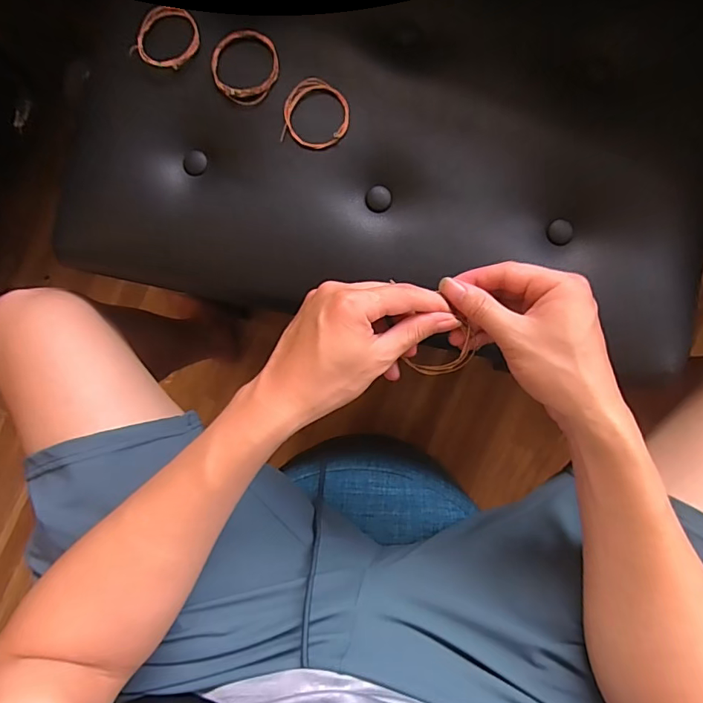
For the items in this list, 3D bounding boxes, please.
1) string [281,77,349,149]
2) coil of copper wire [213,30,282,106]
[{"bbox_3d":[-0.028,-0.192,0.384,0.052,0.005,0.055,0,88,4],"label":"string"},{"bbox_3d":[-0.087,-0.234,0.390,0.055,0.004,0.065,-9,87,3],"label":"coil of copper wire"}]

